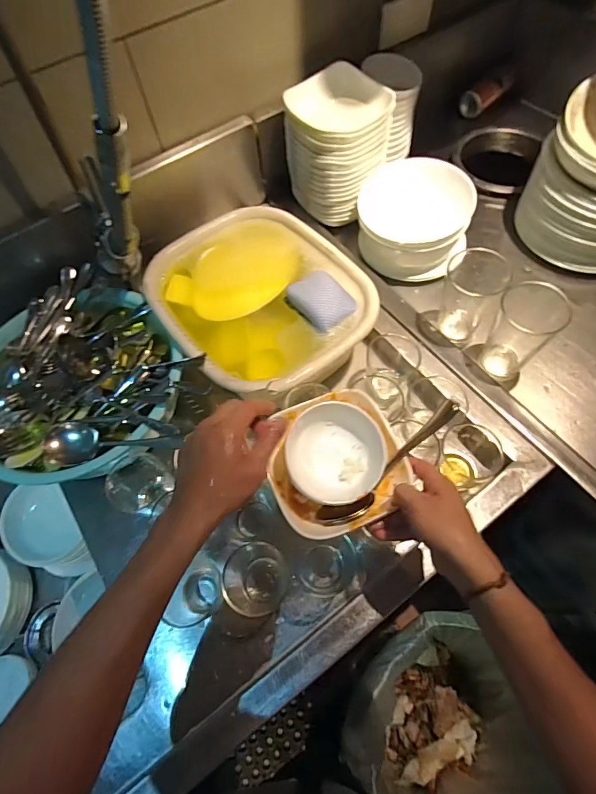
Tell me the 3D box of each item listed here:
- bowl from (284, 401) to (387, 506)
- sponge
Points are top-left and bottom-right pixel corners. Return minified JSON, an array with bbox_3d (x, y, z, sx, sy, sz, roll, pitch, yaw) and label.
[{"bbox_3d":[0.045,0.056,0.464,0.105,0.051,0.119,22,66,14],"label":"bowl"},{"bbox_3d":[0.033,-0.145,0.633,0.073,0.021,0.091,-35,66,-14],"label":"sponge"}]

